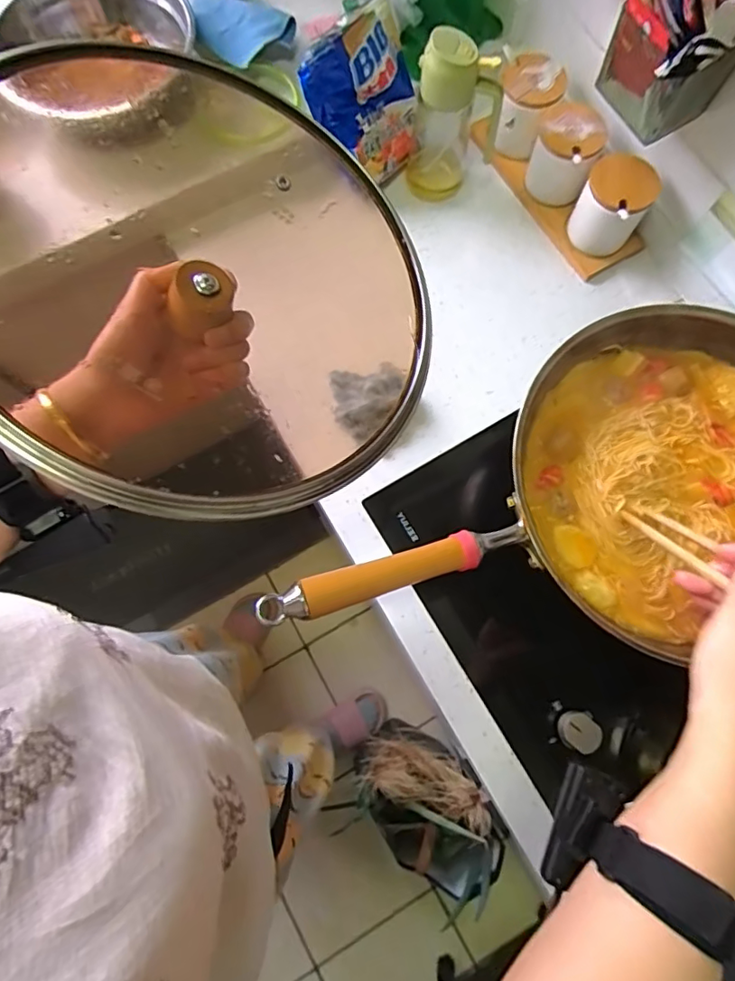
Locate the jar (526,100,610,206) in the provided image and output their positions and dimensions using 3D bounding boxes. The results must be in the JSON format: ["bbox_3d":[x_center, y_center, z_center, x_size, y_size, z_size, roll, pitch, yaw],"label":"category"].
[{"bbox_3d":[0.252,-0.427,0.691,0.078,0.092,0.082,0,76,-1],"label":"jar"}]

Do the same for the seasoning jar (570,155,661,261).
[{"bbox_3d":[0.307,-0.354,0.676,0.080,0.090,0.086,0,76,-1],"label":"seasoning jar"}]

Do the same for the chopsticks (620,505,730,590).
[{"bbox_3d":[0.246,0.045,0.386,0.030,0.252,0.015,2,104,0],"label":"chopsticks"}]

